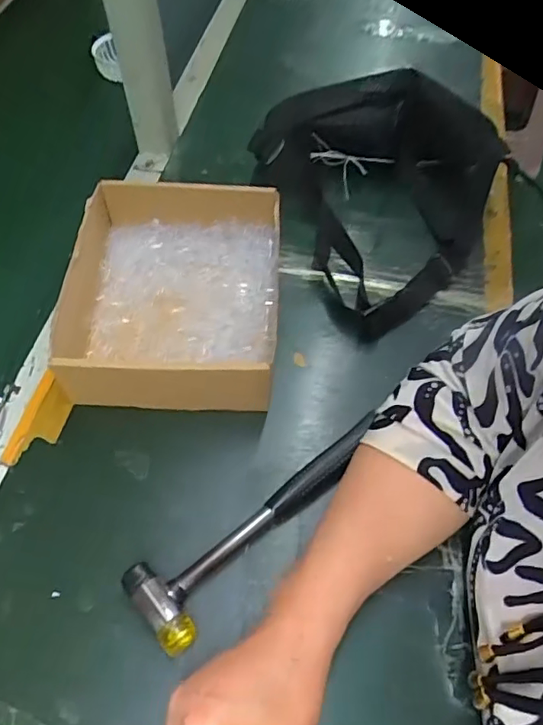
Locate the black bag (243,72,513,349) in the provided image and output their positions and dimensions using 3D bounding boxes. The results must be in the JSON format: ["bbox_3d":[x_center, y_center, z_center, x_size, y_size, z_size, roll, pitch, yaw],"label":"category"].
[{"bbox_3d":[0.125,-0.189,0.569,0.230,0.096,0.279,-20,59,-12],"label":"black bag"}]

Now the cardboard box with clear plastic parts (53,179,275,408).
[{"bbox_3d":[-0.088,-0.059,0.495,0.178,0.076,0.208,3,57,2],"label":"cardboard box with clear plastic parts"}]

